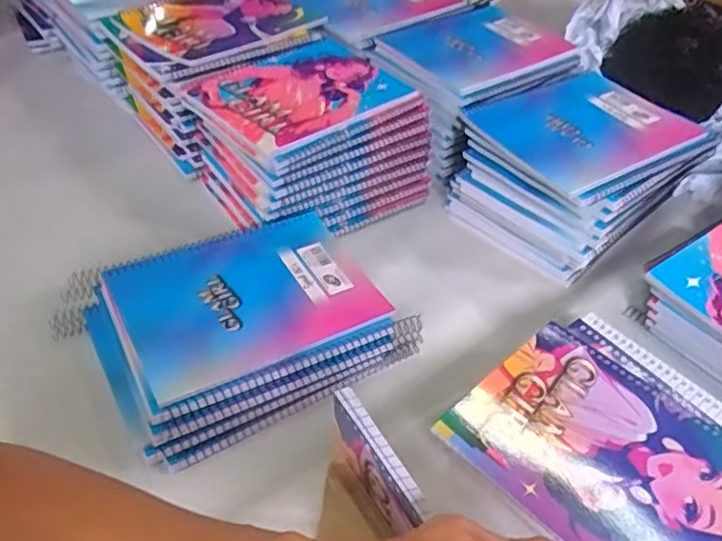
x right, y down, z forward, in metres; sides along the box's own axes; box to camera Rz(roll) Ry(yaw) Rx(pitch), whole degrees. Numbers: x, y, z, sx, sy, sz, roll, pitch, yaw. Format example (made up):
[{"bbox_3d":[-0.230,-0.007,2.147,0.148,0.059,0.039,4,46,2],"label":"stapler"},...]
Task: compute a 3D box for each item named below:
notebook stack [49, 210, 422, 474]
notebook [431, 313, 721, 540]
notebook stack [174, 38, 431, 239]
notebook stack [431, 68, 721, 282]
[{"bbox_3d":[-0.098,0.041,0.519,0.244,0.056,0.176,-22,50,-26],"label":"notebook stack"},{"bbox_3d":[0.181,0.123,0.411,0.178,0.016,0.207,-30,52,-29],"label":"notebook"},{"bbox_3d":[-0.057,-0.144,0.673,0.212,0.107,0.205,-26,52,-29],"label":"notebook stack"},{"bbox_3d":[0.220,-0.108,0.661,0.206,0.110,0.184,-26,51,-29],"label":"notebook stack"}]

